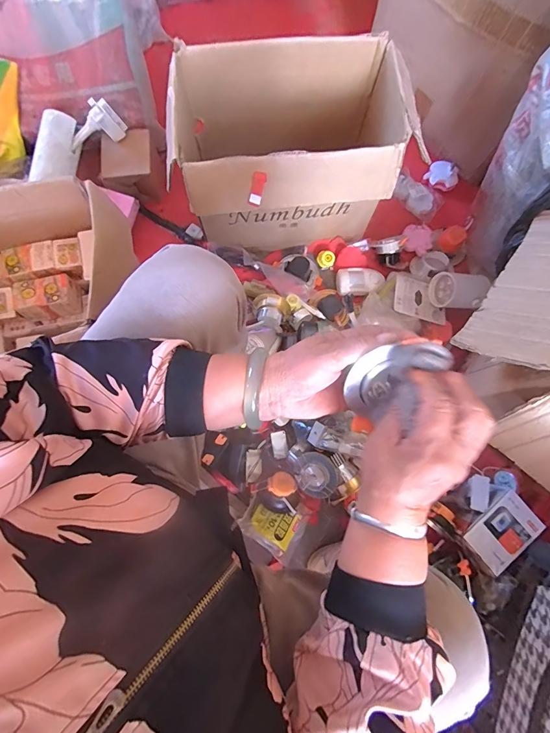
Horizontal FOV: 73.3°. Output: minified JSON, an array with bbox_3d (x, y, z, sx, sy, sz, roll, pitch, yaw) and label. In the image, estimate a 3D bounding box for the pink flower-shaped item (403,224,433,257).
[{"bbox_3d":[0.333,-0.294,0.861,0.066,0.011,0.073,4,80,0],"label":"pink flower-shaped item"}]

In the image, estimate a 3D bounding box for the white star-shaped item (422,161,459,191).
[{"bbox_3d":[0.405,-0.460,0.887,0.074,0.020,0.054,31,81,5],"label":"white star-shaped item"}]

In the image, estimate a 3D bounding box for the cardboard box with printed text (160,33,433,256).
[{"bbox_3d":[0.023,-0.389,0.713,0.384,0.275,0.238,-5,80,-2],"label":"cardboard box with printed text"}]

